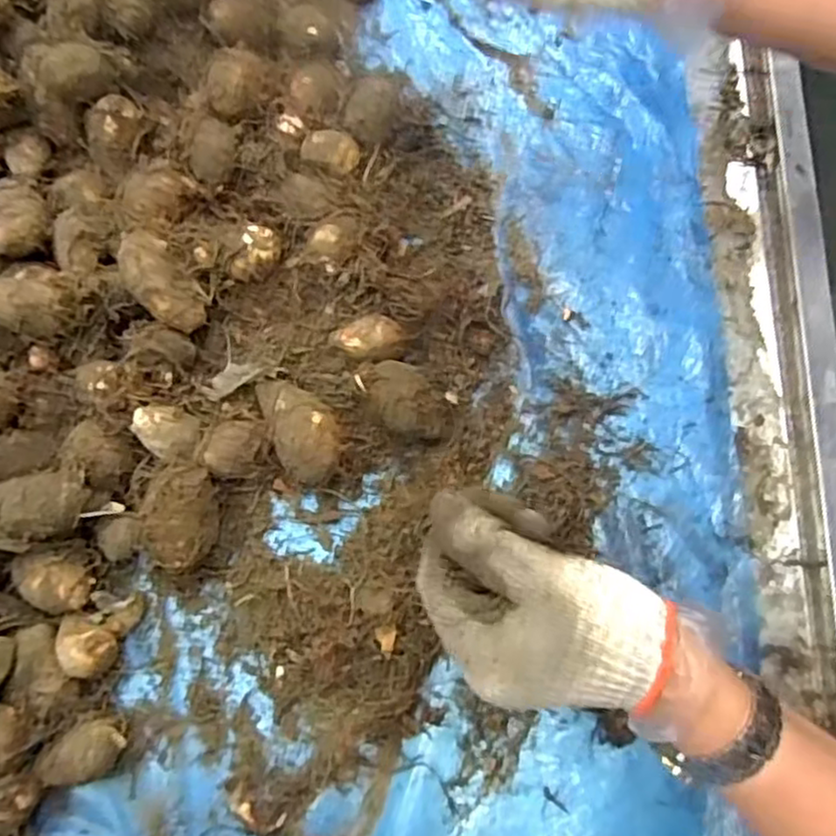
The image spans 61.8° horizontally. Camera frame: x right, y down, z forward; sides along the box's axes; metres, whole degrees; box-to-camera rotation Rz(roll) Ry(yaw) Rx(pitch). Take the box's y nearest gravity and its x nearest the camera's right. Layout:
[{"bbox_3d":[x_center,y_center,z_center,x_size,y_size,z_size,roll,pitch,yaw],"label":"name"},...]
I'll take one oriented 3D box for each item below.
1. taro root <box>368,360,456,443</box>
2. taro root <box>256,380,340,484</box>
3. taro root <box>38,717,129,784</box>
[{"bbox_3d":[-0.005,-0.009,0.429,0.055,0.035,0.038,35,79,10],"label":"taro root"},{"bbox_3d":[-0.070,0.005,0.428,0.038,0.033,0.070,-22,76,-4],"label":"taro root"},{"bbox_3d":[-0.185,0.185,0.387,0.043,0.027,0.028,-27,76,-6],"label":"taro root"}]

